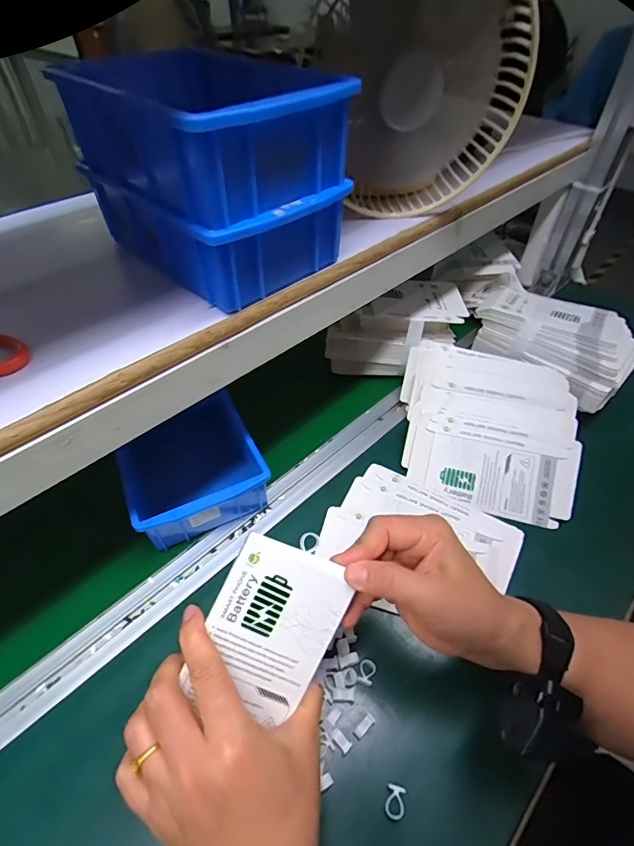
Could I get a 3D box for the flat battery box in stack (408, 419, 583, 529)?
[{"bbox_3d":[0.199,0.055,0.477,0.167,0.007,0.090,14,77,12],"label":"flat battery box in stack"}]

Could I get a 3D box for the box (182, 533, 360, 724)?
[{"bbox_3d":[-0.027,0.127,0.266,0.075,0.005,0.097,25,84,-6],"label":"box"}]

